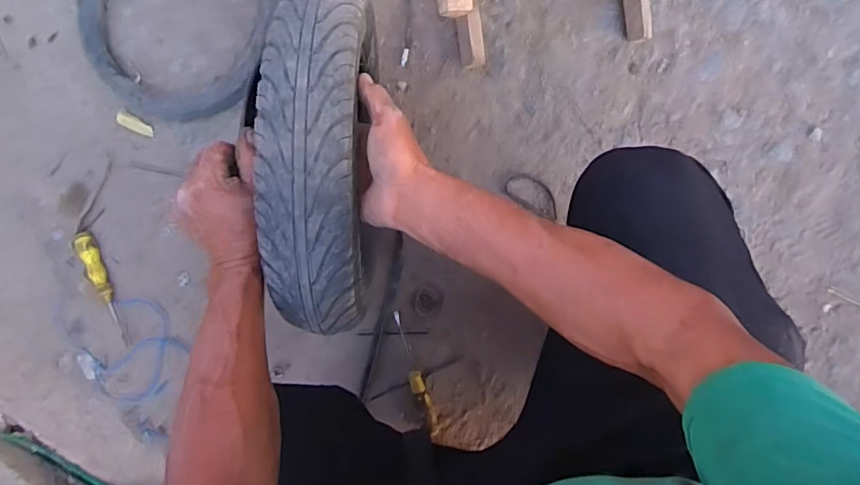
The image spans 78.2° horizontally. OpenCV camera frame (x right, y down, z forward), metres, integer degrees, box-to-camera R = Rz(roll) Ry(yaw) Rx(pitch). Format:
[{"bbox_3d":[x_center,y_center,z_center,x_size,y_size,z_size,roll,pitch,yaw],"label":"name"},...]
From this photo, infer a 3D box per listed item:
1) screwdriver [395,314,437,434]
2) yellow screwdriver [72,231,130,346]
[{"bbox_3d":[-0.027,0.202,0.831,0.024,0.021,0.193,-20,93,9],"label":"screwdriver"},{"bbox_3d":[-0.539,0.076,0.874,0.028,0.038,0.196,-20,93,9],"label":"yellow screwdriver"}]

